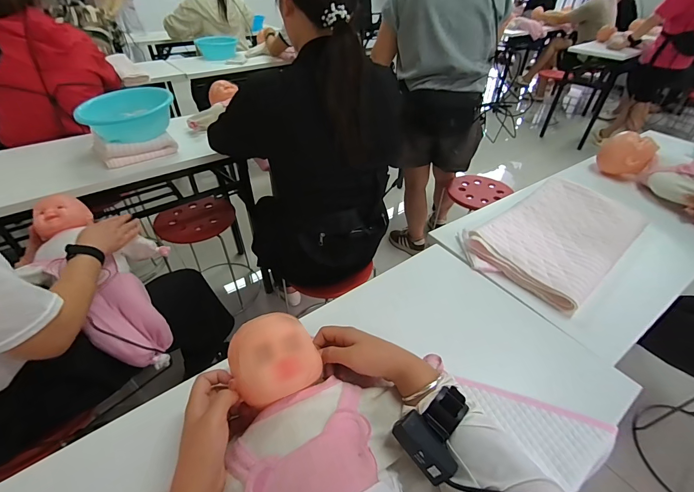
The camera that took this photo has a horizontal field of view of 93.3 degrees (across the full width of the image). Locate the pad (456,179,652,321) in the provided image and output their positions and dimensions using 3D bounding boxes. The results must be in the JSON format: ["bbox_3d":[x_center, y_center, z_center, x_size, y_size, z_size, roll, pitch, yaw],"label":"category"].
[{"bbox_3d":[0.461,-0.032,0.724,0.419,0.039,0.237,-28,49,-30],"label":"pad"}]

